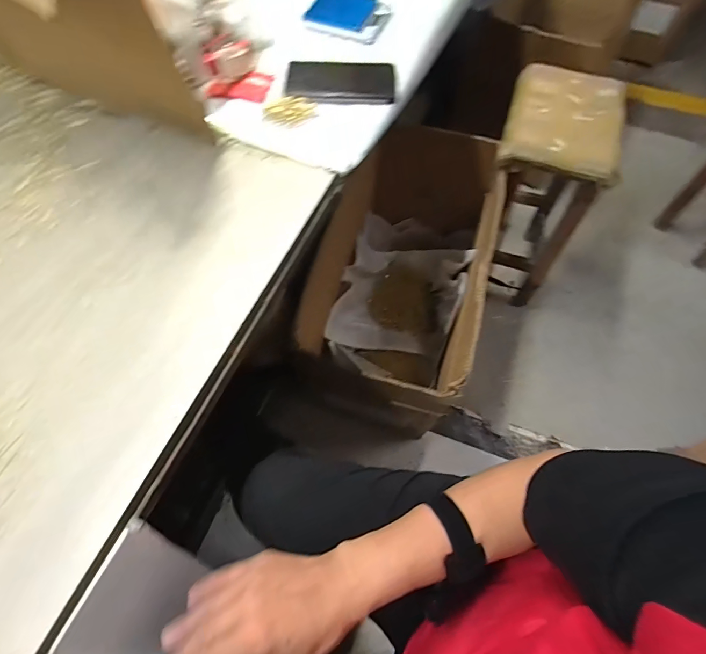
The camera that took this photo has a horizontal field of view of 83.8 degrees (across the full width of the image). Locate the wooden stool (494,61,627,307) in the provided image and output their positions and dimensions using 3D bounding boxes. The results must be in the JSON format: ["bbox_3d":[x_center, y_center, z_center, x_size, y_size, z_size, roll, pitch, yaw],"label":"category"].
[{"bbox_3d":[0.471,-0.383,1.081,0.270,0.466,0.397,14,65,6],"label":"wooden stool"}]

